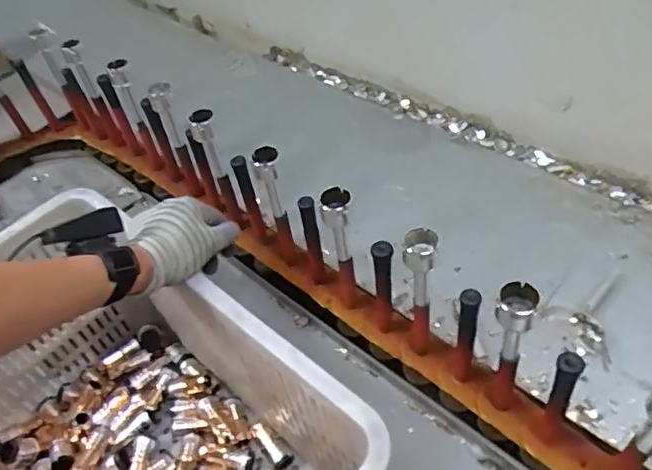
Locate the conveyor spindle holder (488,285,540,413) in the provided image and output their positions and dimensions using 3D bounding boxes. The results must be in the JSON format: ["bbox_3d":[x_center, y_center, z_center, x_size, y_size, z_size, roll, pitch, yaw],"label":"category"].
[{"bbox_3d":[0.163,0.110,0.514,0.035,0.190,0.033,19,54,21],"label":"conveyor spindle holder"}]

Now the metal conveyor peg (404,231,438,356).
[{"bbox_3d":[0.092,0.068,0.564,0.029,0.197,0.038,3,50,9],"label":"metal conveyor peg"}]

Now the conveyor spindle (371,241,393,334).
[{"bbox_3d":[0.061,0.056,0.603,0.020,0.149,0.021,-1,49,5],"label":"conveyor spindle"}]

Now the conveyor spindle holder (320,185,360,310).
[{"bbox_3d":[0.018,0.024,0.611,0.030,0.192,0.044,-5,49,2],"label":"conveyor spindle holder"}]

